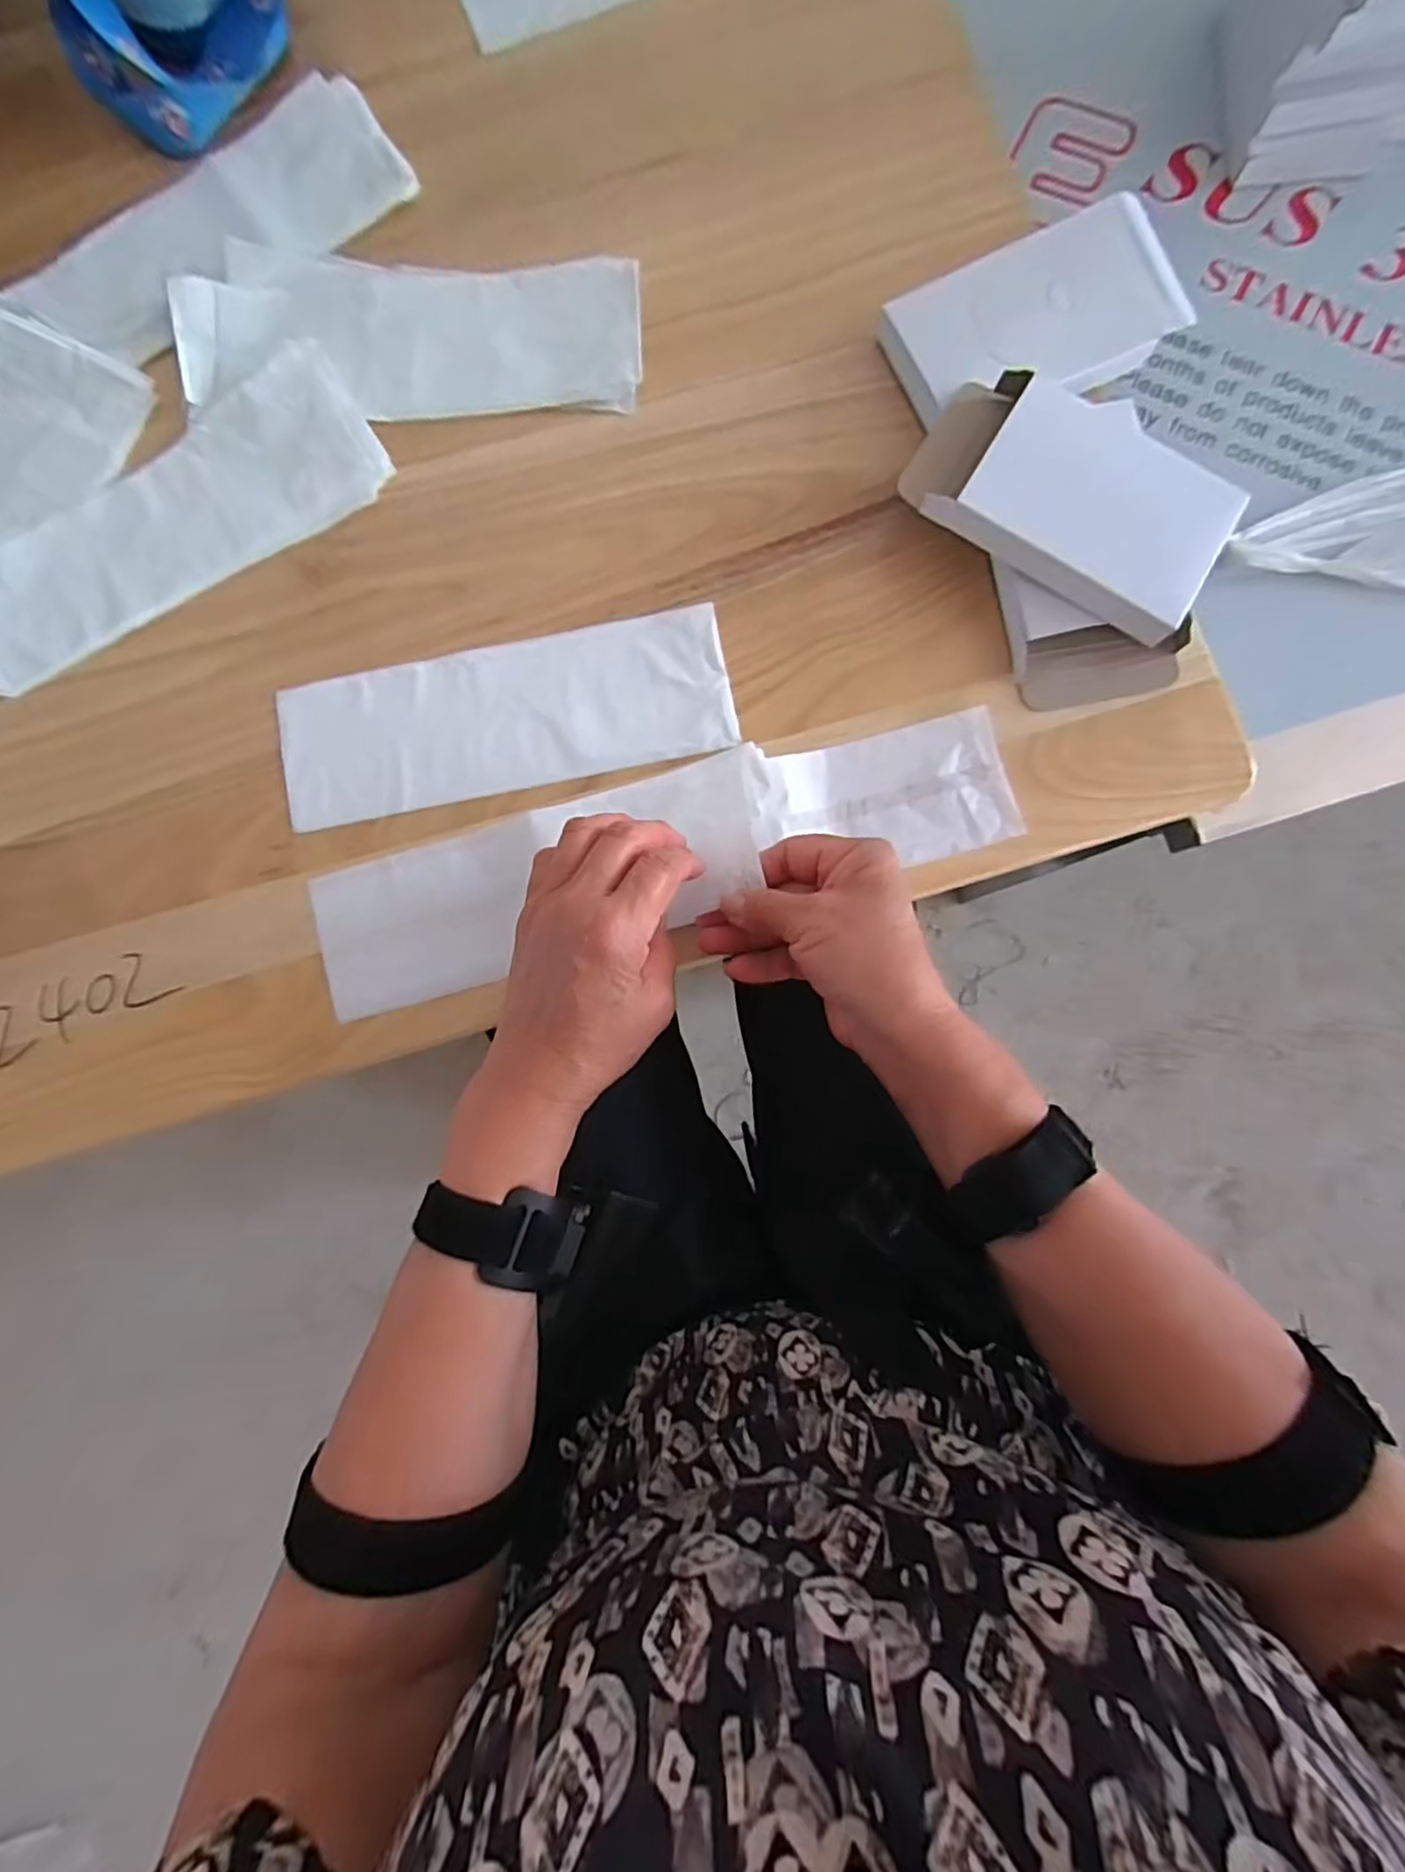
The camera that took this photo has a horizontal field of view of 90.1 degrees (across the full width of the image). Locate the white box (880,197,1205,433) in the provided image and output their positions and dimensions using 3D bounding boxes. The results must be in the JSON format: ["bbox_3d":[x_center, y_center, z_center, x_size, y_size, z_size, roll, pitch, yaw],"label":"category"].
[{"bbox_3d":[0.185,-0.340,0.393,0.149,0.028,0.089,-25,85,-1],"label":"white box"}]

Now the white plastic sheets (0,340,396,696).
[{"bbox_3d":[-0.312,-0.238,0.403,0.259,0.018,0.087,-31,85,-1],"label":"white plastic sheets"}]

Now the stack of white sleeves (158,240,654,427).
[{"bbox_3d":[-0.170,-0.353,0.409,0.265,0.019,0.097,3,85,2],"label":"stack of white sleeves"}]

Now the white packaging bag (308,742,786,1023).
[{"bbox_3d":[-0.082,-0.029,0.369,0.254,0.033,0.082,-18,85,6],"label":"white packaging bag"}]

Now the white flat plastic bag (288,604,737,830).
[{"bbox_3d":[-0.110,-0.123,0.394,0.250,0.004,0.084,-11,85,1],"label":"white flat plastic bag"}]

